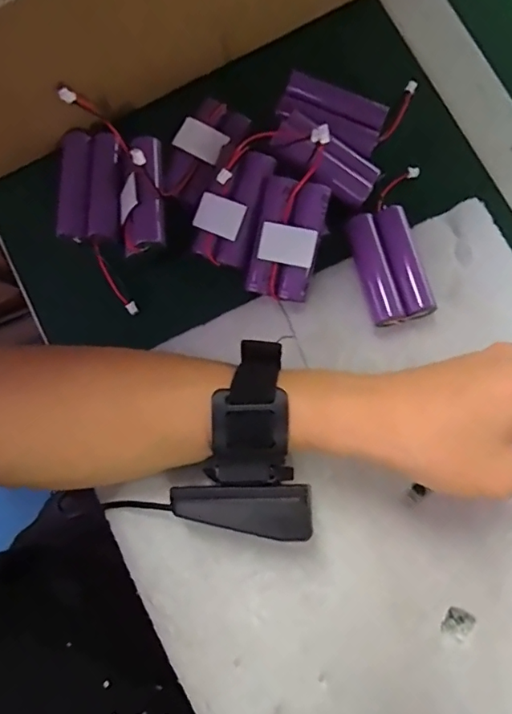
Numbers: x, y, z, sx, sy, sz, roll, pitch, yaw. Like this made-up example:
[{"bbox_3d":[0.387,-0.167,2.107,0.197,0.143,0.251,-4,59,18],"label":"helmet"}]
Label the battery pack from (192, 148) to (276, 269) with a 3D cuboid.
[{"bbox_3d":[-0.015,-0.088,0.300,0.037,0.015,0.066,23,106,17],"label":"battery pack"}]

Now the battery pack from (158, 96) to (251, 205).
[{"bbox_3d":[-0.034,-0.125,0.314,0.036,0.014,0.068,23,80,3],"label":"battery pack"}]

